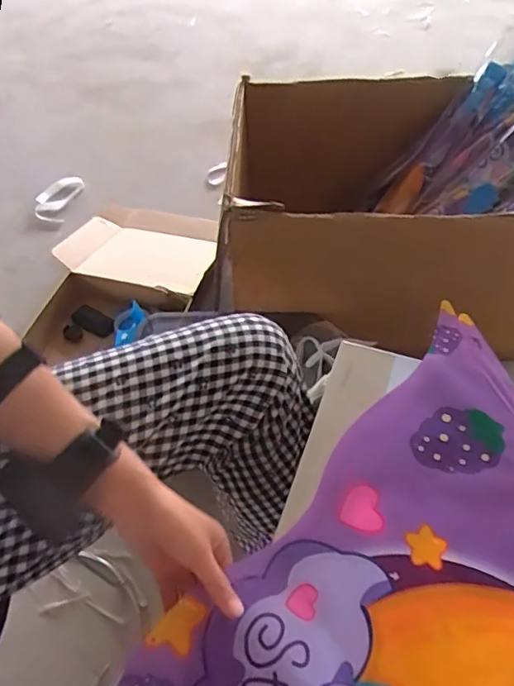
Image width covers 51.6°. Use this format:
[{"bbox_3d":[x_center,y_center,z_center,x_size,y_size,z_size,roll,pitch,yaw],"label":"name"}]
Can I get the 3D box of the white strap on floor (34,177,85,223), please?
[{"bbox_3d":[-0.563,-0.419,1.502,0.096,0.030,0.197,7,55,10],"label":"white strap on floor"}]

